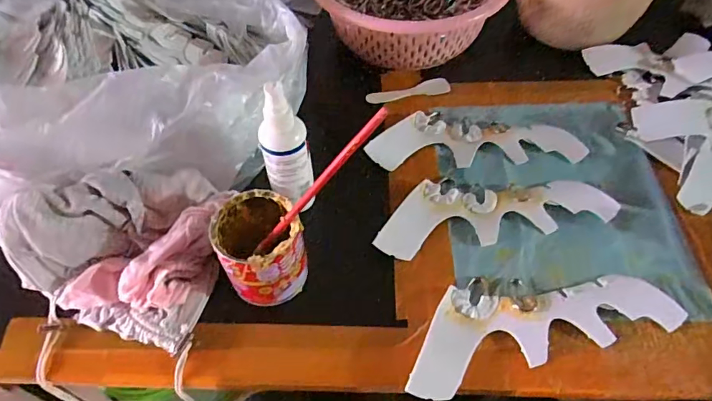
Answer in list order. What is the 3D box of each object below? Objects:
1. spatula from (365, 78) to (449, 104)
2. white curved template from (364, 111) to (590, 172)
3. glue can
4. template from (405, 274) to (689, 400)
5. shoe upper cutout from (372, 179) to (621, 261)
[{"bbox_3d":[0.060,-0.123,0.522,0.094,0.004,0.024,-16,54,-11],"label":"spatula"},{"bbox_3d":[0.120,-0.065,0.474,0.208,0.007,0.068,-1,52,1],"label":"white curved template"},{"bbox_3d":[-0.073,0.035,0.356,0.060,0.064,0.065,-1,52,1],"label":"glue can"},{"bbox_3d":[0.139,0.087,0.358,0.214,0.009,0.072,-13,53,-9],"label":"template"},{"bbox_3d":[0.122,0.002,0.419,0.213,0.014,0.072,-9,53,-6],"label":"shoe upper cutout"}]

